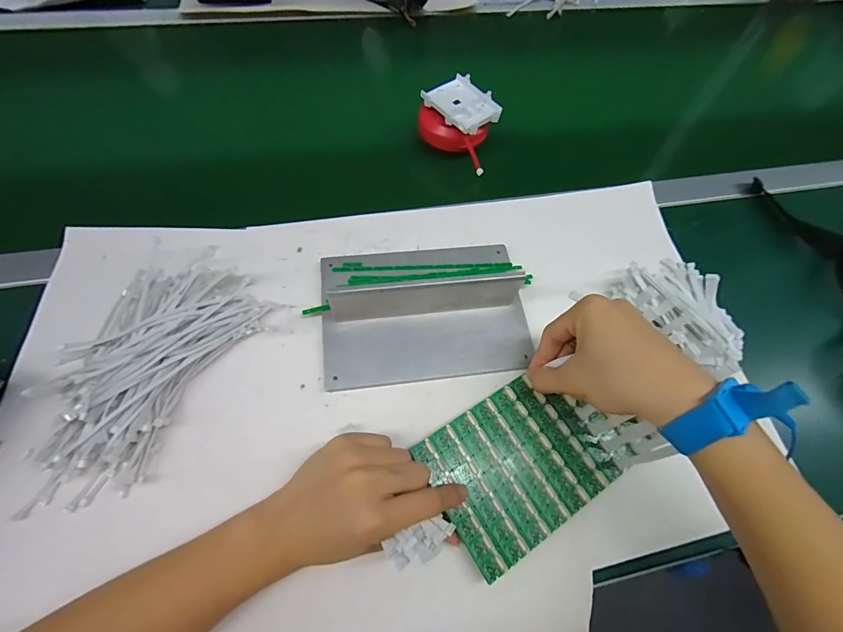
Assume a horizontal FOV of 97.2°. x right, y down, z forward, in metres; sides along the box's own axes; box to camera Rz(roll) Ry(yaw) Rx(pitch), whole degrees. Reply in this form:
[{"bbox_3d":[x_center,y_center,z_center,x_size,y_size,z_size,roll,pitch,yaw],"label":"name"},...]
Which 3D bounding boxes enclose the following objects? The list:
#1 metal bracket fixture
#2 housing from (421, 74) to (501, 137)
[{"bbox_3d":[0.005,-0.019,0.350,0.207,0.052,0.141,-5,65,-7],"label":"metal bracket fixture"},{"bbox_3d":[0.050,-0.256,0.446,0.072,0.011,0.083,-36,72,-20],"label":"housing"}]

